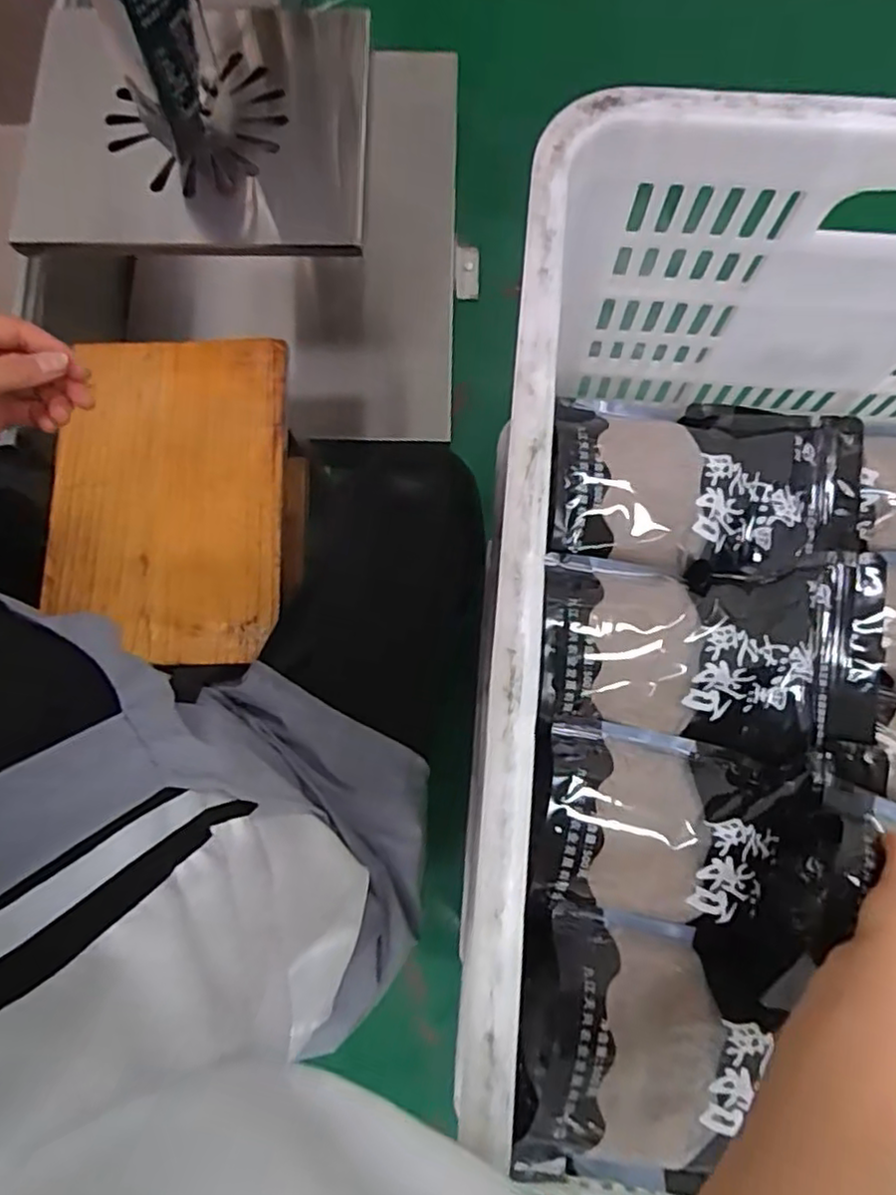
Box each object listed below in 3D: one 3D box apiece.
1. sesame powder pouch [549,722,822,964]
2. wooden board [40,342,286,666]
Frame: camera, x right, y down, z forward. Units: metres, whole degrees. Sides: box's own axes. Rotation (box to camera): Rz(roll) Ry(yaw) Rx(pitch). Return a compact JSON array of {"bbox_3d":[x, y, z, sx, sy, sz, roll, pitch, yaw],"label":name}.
[{"bbox_3d":[0.170,0.159,0.439,0.183,0.045,0.124,14,78,3],"label":"sesame powder pouch"},{"bbox_3d":[-0.255,-0.094,0.605,0.206,0.022,0.298,0,77,0],"label":"wooden board"}]

